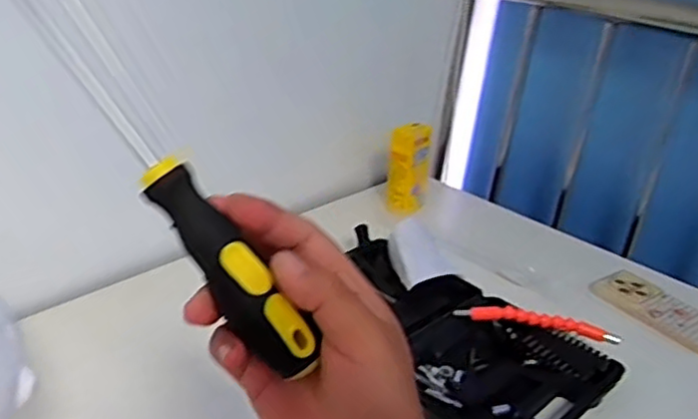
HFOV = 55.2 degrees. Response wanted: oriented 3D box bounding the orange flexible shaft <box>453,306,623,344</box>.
[{"bbox_3d":[0.200,0.118,0.710,0.166,0.024,0.016,13,26,11],"label":"orange flexible shaft"}]

